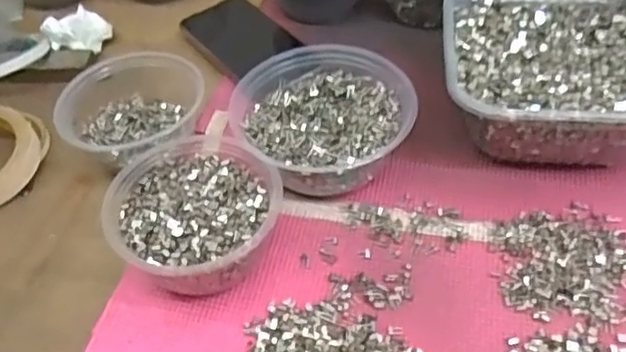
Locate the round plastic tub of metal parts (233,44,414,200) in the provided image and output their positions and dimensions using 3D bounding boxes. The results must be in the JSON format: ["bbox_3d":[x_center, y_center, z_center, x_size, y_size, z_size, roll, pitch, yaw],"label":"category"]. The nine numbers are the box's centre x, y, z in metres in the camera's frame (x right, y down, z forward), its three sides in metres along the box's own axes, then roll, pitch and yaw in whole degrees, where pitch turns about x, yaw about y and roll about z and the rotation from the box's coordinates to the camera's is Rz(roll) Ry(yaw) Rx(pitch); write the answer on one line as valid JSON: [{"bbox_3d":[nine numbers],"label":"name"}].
[{"bbox_3d":[0.008,-0.042,0.499,0.136,0.053,0.129,-3,50,3],"label":"round plastic tub of metal parts"}]

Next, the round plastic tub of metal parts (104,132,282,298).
[{"bbox_3d":[-0.083,0.027,0.444,0.108,0.058,0.119,-26,52,-16],"label":"round plastic tub of metal parts"}]

